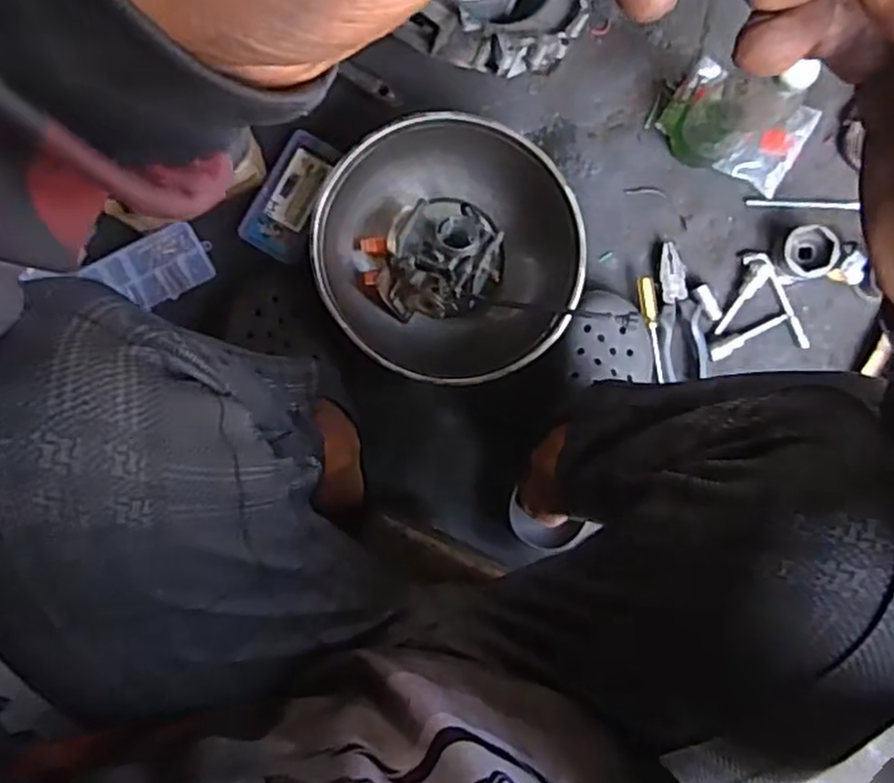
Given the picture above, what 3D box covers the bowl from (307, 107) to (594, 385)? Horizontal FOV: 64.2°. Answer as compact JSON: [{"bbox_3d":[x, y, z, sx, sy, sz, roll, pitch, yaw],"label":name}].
[{"bbox_3d":[0.003,-0.141,0.721,0.248,0.115,0.228,0,93,0],"label":"bowl"}]

